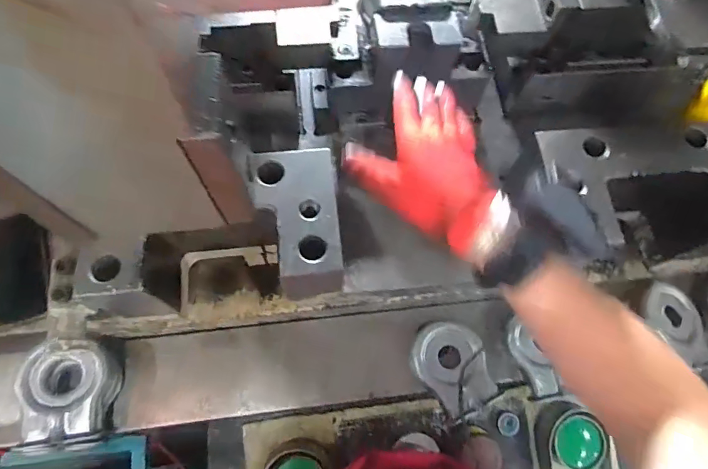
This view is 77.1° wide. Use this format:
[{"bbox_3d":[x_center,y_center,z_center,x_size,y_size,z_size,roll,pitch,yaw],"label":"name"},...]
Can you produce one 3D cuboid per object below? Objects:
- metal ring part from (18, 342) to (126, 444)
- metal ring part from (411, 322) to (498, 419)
[{"bbox_3d":[-0.341,0.188,0.533,0.086,0.066,0.111,0,69,-3],"label":"metal ring part"},{"bbox_3d":[0.134,0.174,0.597,0.091,0.023,0.115,-30,73,-14],"label":"metal ring part"}]

